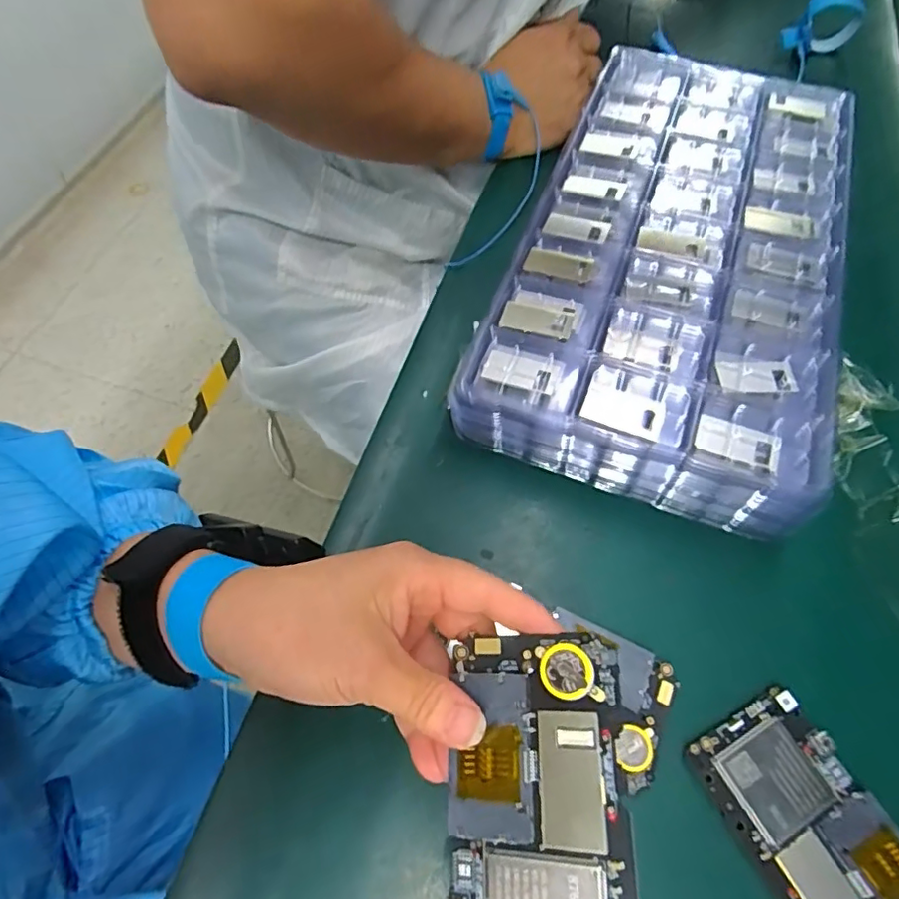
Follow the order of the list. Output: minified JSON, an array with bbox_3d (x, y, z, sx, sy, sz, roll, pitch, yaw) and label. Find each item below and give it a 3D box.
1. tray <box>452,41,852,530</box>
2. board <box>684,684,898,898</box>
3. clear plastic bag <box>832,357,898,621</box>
[{"bbox_3d":[0.163,-0.153,0.406,0.217,0.059,0.403,20,63,10],"label":"tray"},{"bbox_3d":[0.175,0.184,0.259,0.066,0.008,0.124,-25,66,-16],"label":"board"},{"bbox_3d":[0.261,0.021,0.335,0.057,0.024,0.167,3,62,-2],"label":"clear plastic bag"}]

